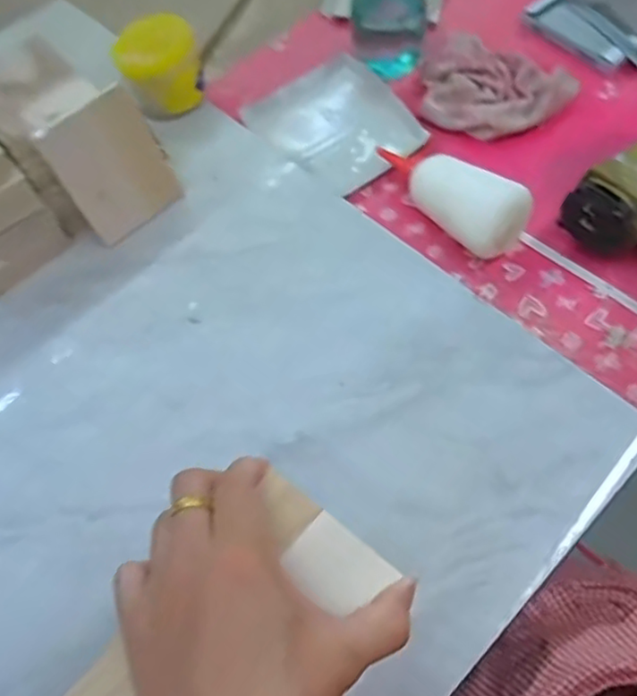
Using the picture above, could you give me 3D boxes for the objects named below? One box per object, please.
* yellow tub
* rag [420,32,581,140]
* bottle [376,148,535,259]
[{"bbox_3d":[-0.153,-0.271,0.617,0.075,0.066,0.062,-15,61,-5],"label":"yellow tub"},{"bbox_3d":[0.168,-0.263,0.640,0.152,0.020,0.120,30,66,18],"label":"rag"},{"bbox_3d":[0.104,-0.138,0.559,0.162,0.050,0.061,37,69,21],"label":"bottle"}]

